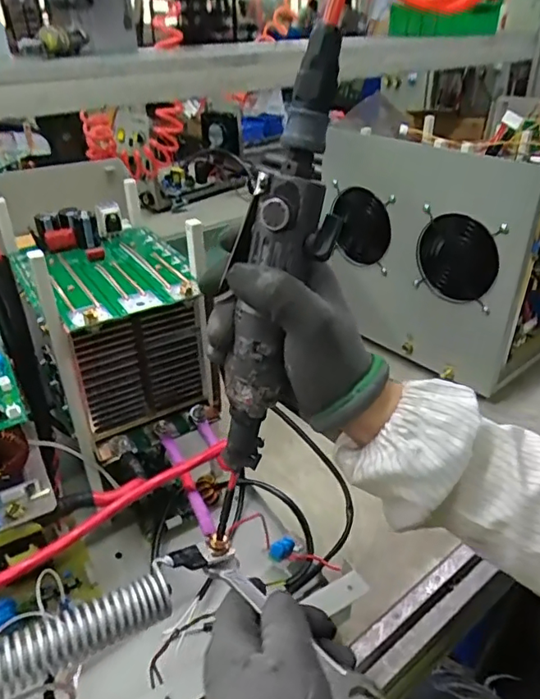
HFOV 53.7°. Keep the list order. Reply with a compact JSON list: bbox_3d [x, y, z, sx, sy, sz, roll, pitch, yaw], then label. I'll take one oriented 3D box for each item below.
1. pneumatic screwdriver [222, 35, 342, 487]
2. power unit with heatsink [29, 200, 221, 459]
[{"bbox_3d":[0.009,-0.042,0.320,0.038,0.265,0.031,25,21,35],"label":"pneumatic screwdriver"},{"bbox_3d":[-0.147,-0.030,0.517,0.134,0.166,0.194,-17,35,-23],"label":"power unit with heatsink"}]

